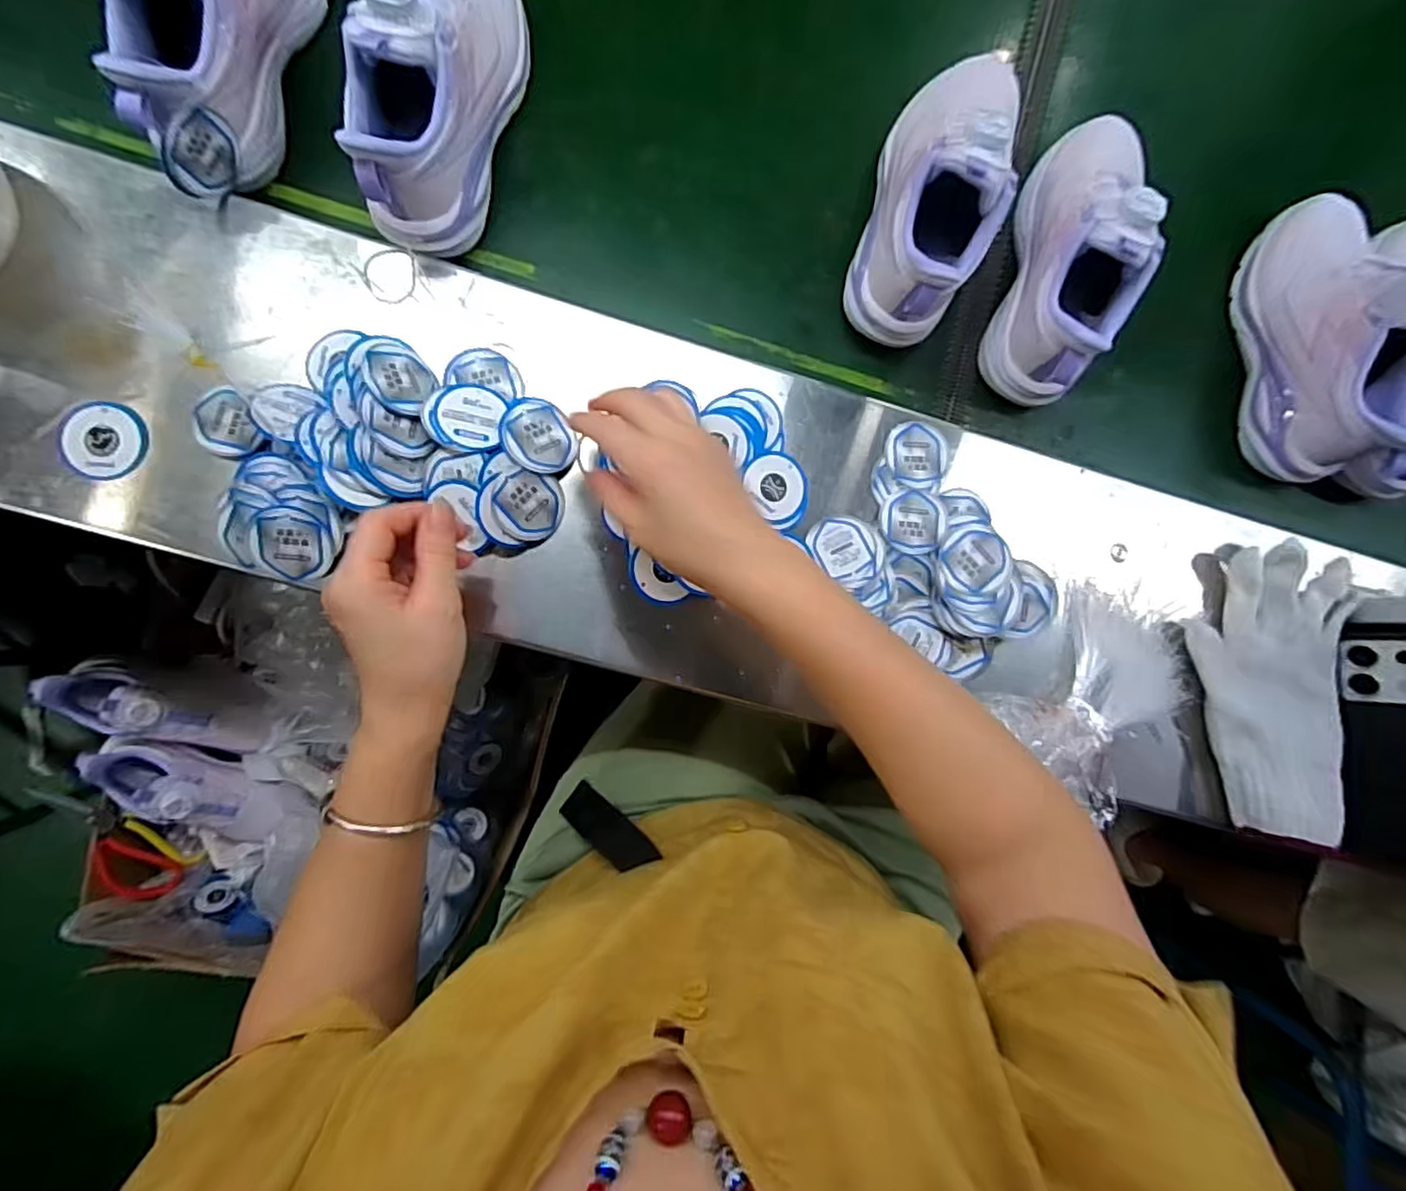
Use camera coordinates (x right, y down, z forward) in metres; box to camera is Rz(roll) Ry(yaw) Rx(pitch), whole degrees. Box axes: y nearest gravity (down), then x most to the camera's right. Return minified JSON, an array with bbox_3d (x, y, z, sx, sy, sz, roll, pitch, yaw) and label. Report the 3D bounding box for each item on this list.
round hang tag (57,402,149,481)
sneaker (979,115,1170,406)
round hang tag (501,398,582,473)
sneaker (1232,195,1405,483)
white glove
[{"bbox_3d":[-0.379,-0.098,0.416,0.045,0.009,0.047,-4,101,-26],"label":"round hang tag"},{"bbox_3d":[0.280,-0.252,0.477,0.084,0.112,0.220,17,86,-5],"label":"sneaker"},{"bbox_3d":[-0.111,-0.107,0.438,0.046,0.005,0.052,-29,92,-26],"label":"round hang tag"},{"bbox_3d":[0.485,-0.205,0.495,0.083,0.146,0.220,-2,88,-6],"label":"sneaker"},{"bbox_3d":[0.420,0.068,0.478,0.126,0.018,0.206,7,87,-6],"label":"white glove"}]

